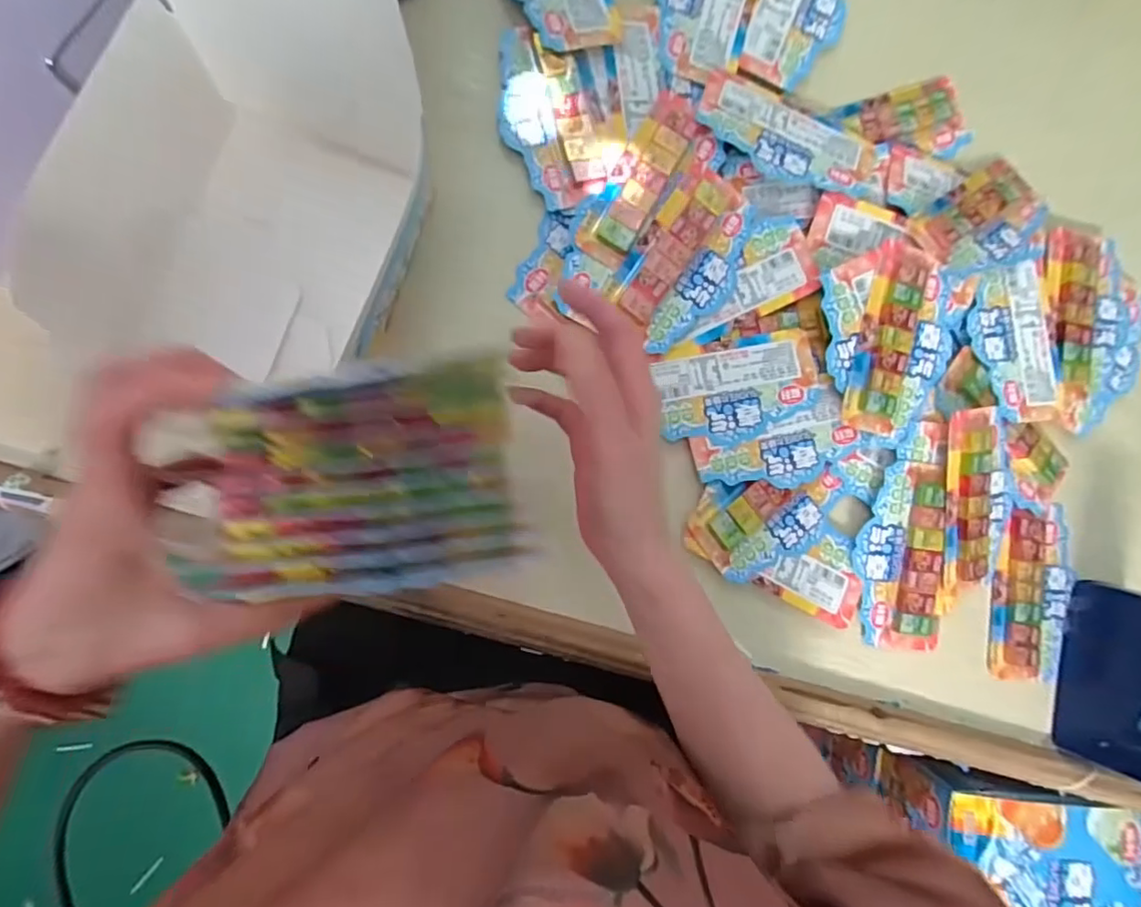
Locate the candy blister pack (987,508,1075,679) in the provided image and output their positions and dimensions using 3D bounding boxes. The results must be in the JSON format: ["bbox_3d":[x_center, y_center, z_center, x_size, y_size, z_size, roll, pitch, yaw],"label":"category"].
[{"bbox_3d":[0.383,0.116,0.480,0.069,0.016,0.139,7,86,-7],"label":"candy blister pack"}]

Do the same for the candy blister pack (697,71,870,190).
[{"bbox_3d":[0.169,-0.248,0.454,0.142,0.005,0.074,27,71,-3],"label":"candy blister pack"}]

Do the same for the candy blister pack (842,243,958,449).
[{"bbox_3d":[0.259,-0.085,0.450,0.078,0.022,0.146,17,85,-7],"label":"candy blister pack"}]

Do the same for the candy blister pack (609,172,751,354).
[{"bbox_3d":[0.088,-0.146,0.438,0.074,0.014,0.133,36,83,-5],"label":"candy blister pack"}]

